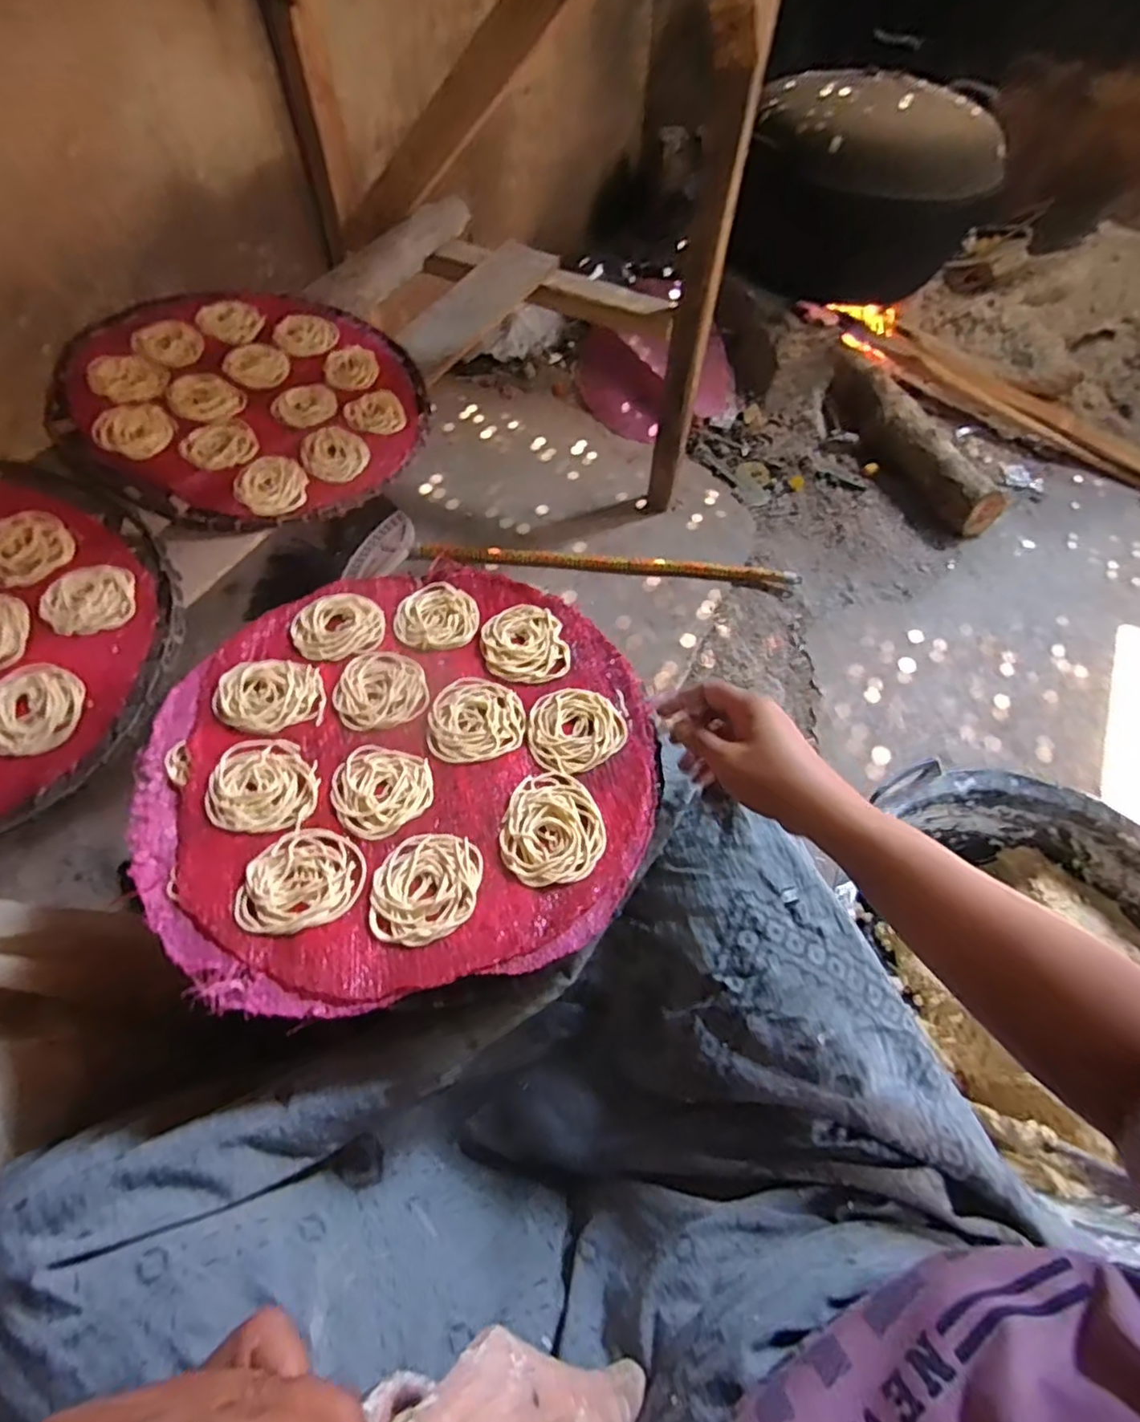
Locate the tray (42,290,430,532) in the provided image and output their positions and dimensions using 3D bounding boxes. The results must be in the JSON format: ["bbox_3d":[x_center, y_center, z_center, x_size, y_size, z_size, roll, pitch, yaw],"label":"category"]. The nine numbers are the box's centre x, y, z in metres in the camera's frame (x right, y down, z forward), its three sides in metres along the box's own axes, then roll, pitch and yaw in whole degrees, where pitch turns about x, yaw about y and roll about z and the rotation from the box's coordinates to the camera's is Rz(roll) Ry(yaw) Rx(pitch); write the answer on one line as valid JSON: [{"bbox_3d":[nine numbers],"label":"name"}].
[{"bbox_3d":[-0.367,-0.362,0.735,0.374,0.067,0.374,1,57,-1],"label":"tray"}]

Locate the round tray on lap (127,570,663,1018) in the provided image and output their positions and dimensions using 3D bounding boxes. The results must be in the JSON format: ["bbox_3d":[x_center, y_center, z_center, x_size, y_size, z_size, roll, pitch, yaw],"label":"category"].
[{"bbox_3d":[-0.115,0.025,0.452,0.335,0.022,0.327,1,57,-1],"label":"round tray on lap"}]

